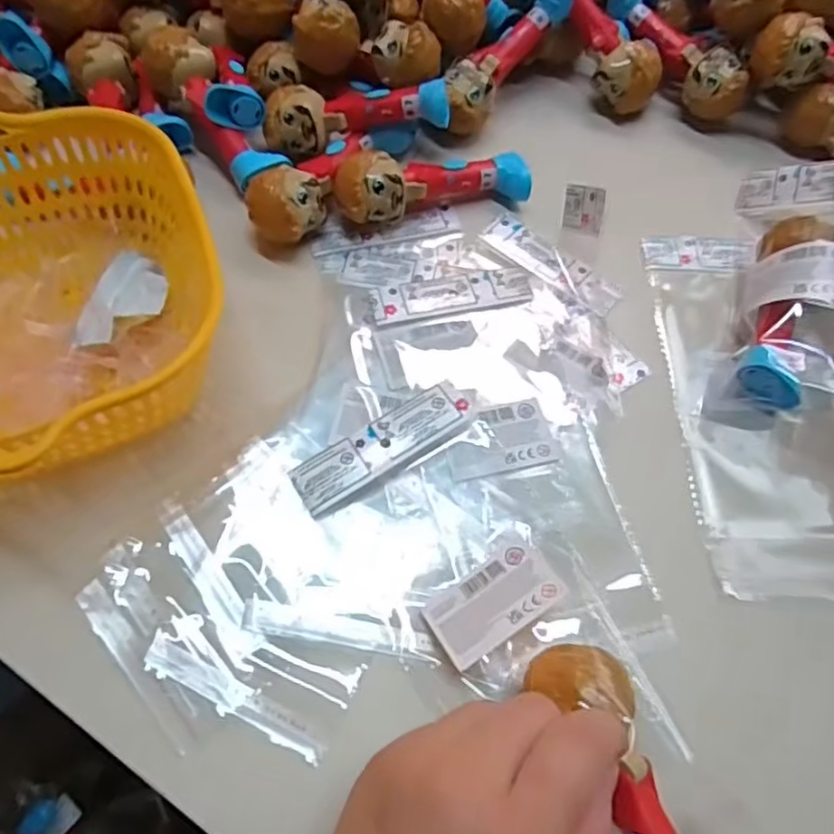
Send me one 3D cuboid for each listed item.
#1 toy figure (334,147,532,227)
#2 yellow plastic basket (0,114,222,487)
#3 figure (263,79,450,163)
[{"bbox_3d":[0.011,-0.152,0.425,0.125,0.042,0.037,-12,63,-9],"label":"toy figure"},{"bbox_3d":[-0.204,-0.060,0.341,0.215,0.092,0.215,0,65,1],"label":"yellow plastic basket"},{"bbox_3d":[-0.040,-0.202,0.437,0.122,0.039,0.035,-1,61,-3],"label":"figure"}]

